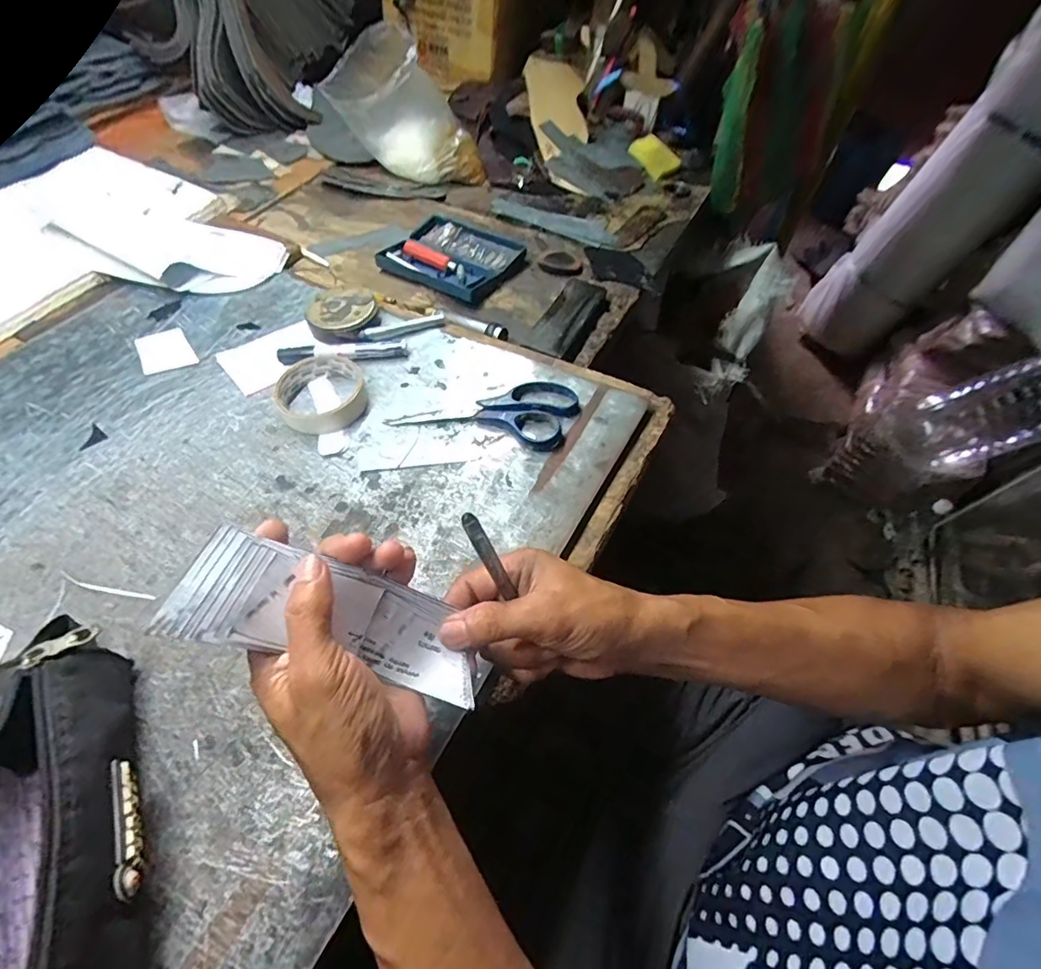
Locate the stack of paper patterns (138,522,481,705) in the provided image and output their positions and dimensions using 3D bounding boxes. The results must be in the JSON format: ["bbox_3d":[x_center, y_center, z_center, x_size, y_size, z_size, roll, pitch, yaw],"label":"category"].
[{"bbox_3d":[-0.092,0.071,0.277,0.154,0.014,0.055,27,48,-27],"label":"stack of paper patterns"}]

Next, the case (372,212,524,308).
[{"bbox_3d":[-0.088,-0.299,0.694,0.156,0.019,0.137,27,57,18],"label":"case"}]

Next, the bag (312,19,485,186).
[{"bbox_3d":[-0.173,-0.538,0.780,0.221,0.178,0.087,0,54,0],"label":"bag"}]

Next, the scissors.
[{"bbox_3d":[-0.032,-0.076,0.502,0.168,0.019,0.077,13,54,9],"label":"scissors"}]

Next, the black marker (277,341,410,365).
[{"bbox_3d":[-0.185,-0.136,0.550,0.130,0.011,0.022,-5,53,-5],"label":"black marker"}]

